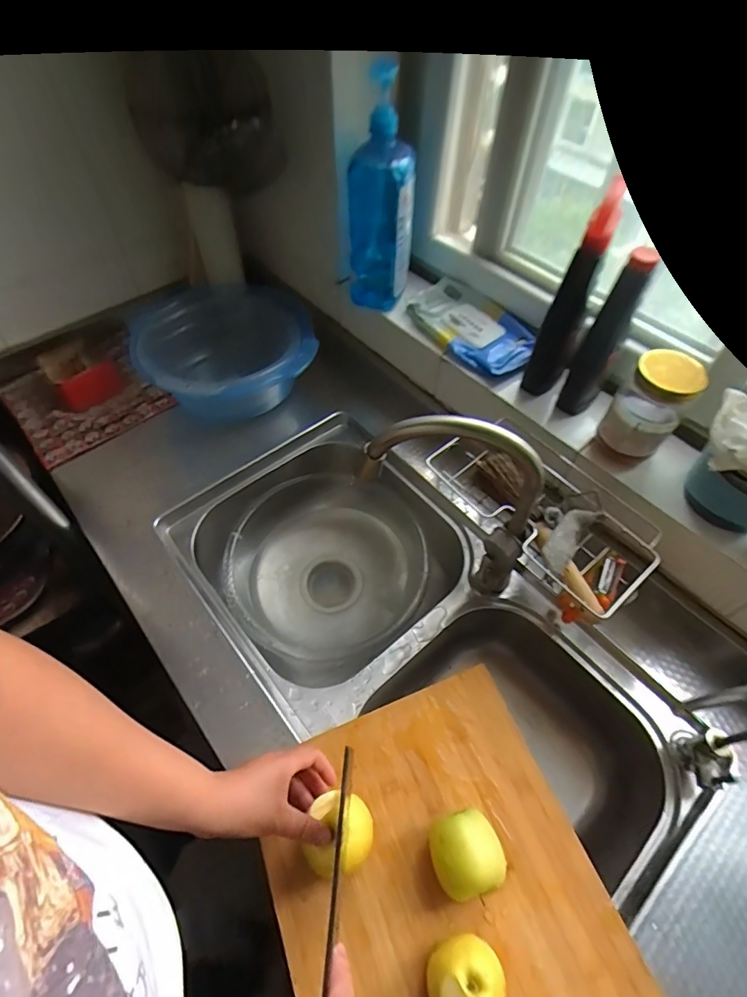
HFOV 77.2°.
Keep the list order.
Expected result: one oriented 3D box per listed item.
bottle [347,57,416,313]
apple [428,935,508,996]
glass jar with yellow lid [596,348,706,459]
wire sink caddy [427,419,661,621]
[{"bbox_3d":[0.010,-0.429,0.693,0.093,0.267,0.070,19,57,11],"label":"bottle"},{"bbox_3d":[0.078,0.407,0.390,0.062,0.061,0.058,-25,60,-18],"label":"apple"},{"bbox_3d":[0.322,-0.107,0.547,0.070,0.114,0.064,1,55,-1],"label":"glass jar with yellow lid"},{"bbox_3d":[0.198,0.015,0.577,0.136,0.066,0.276,-35,63,-23],"label":"wire sink caddy"}]

